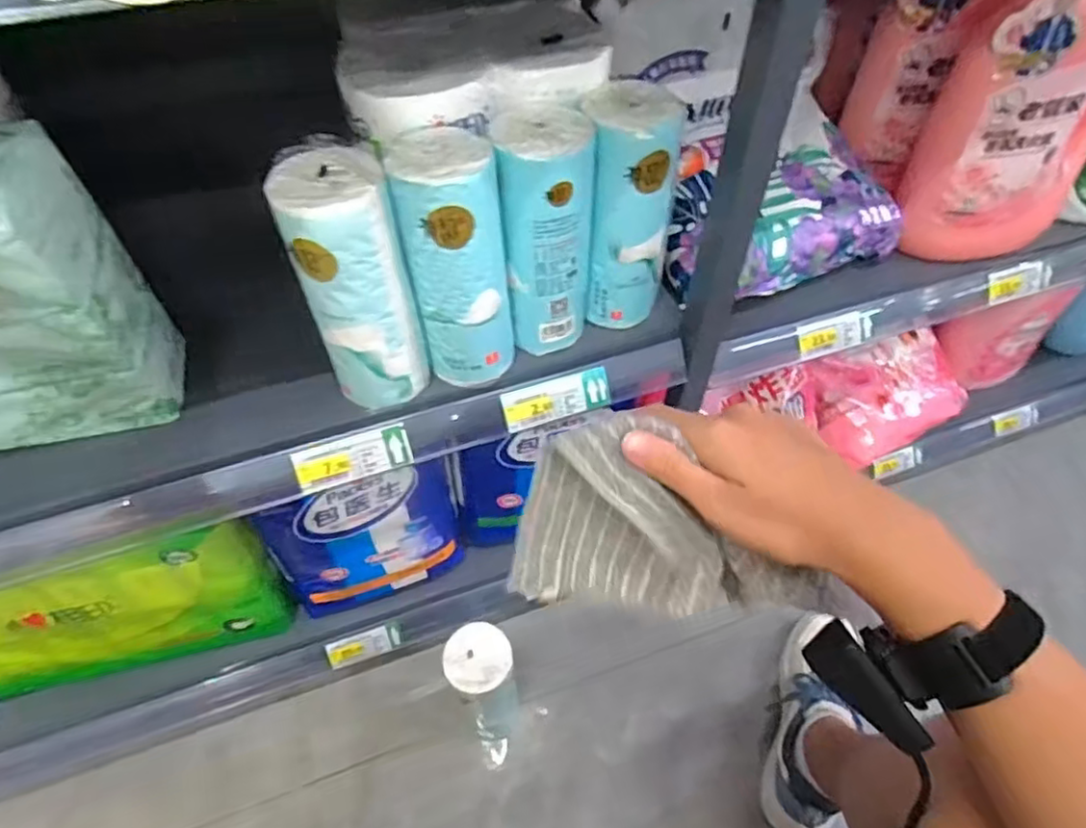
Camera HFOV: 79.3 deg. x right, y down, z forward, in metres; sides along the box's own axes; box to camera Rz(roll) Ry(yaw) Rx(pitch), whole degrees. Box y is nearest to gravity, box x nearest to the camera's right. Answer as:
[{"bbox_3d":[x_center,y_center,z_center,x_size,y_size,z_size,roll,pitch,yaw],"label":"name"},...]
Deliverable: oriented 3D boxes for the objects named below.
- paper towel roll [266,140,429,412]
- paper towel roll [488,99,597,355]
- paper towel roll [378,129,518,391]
[{"bbox_3d":[-0.144,-0.097,0.508,0.079,0.191,0.080,-18,54,-15],"label":"paper towel roll"},{"bbox_3d":[0.003,-0.145,0.553,0.077,0.198,0.073,2,51,0],"label":"paper towel roll"},{"bbox_3d":[-0.067,-0.120,0.531,0.083,0.198,0.083,1,51,-1],"label":"paper towel roll"}]

